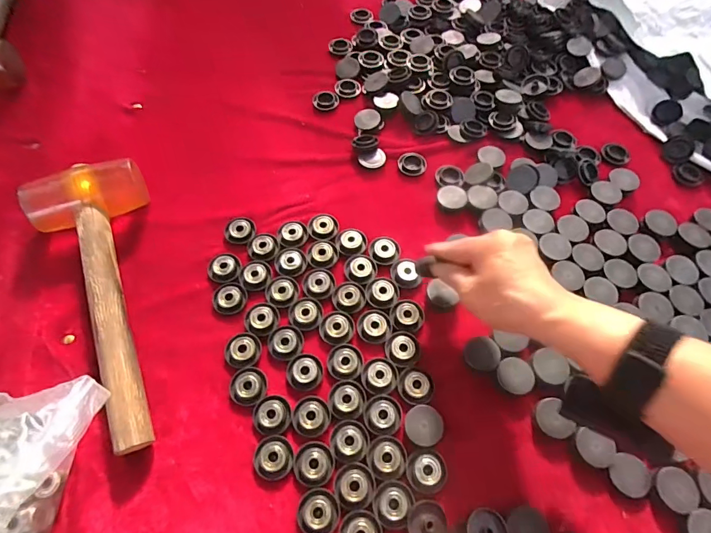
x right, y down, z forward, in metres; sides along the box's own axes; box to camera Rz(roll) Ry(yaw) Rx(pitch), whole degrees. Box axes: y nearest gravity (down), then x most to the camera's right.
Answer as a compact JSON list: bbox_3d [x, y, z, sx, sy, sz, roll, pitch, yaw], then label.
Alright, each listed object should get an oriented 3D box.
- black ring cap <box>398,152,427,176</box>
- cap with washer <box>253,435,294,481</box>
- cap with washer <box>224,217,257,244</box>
[{"bbox_3d":[0.069,-0.123,0.489,0.034,0.007,0.029,-3,62,-4],"label":"black ring cap"},{"bbox_3d":[-0.068,0.159,0.338,0.032,0.007,0.033,1,62,-2],"label":"cap with washer"},{"bbox_3d":[-0.124,-0.040,0.436,0.032,0.005,0.032,1,62,-2],"label":"cap with washer"}]

